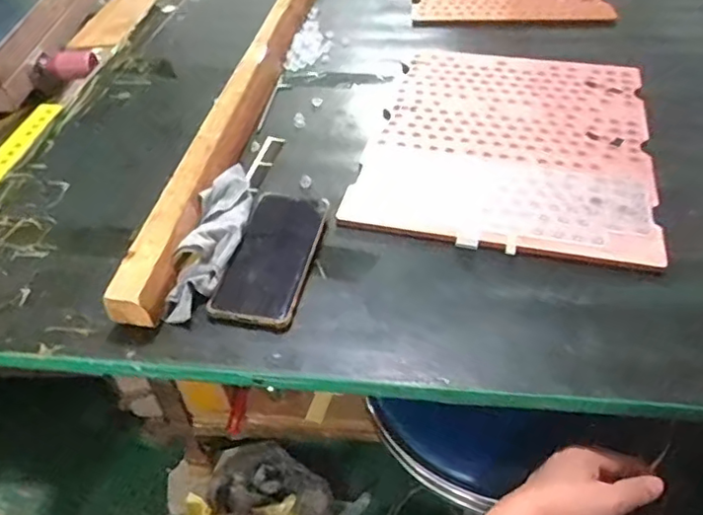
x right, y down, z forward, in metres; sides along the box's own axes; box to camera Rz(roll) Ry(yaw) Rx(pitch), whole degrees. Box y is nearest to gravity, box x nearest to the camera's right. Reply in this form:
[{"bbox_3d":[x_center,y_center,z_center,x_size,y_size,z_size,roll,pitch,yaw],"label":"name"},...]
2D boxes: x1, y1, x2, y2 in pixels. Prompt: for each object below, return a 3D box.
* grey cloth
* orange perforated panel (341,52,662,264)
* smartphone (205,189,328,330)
[{"bbox_3d":[-0.132,-0.022,0.607,0.051,0.035,0.198,3,45,6],"label":"grey cloth"},{"bbox_3d":[0.181,-0.138,0.714,0.309,0.011,0.355,8,49,14],"label":"orange perforated panel"},{"bbox_3d":[-0.075,-0.004,0.599,0.079,0.018,0.165,8,45,11],"label":"smartphone"}]

